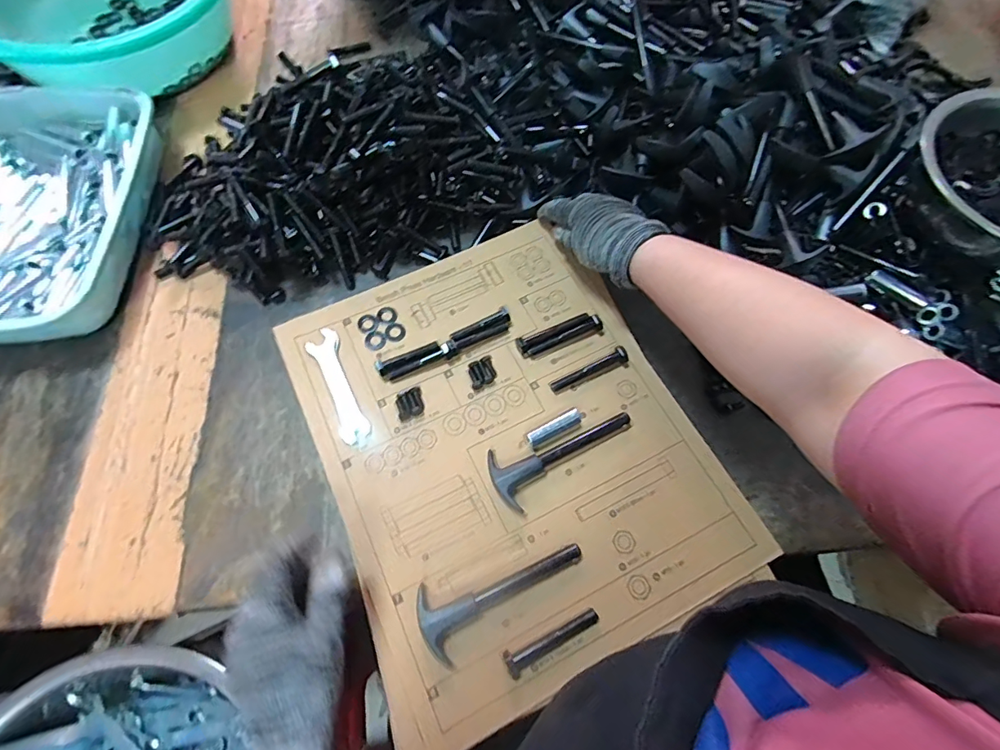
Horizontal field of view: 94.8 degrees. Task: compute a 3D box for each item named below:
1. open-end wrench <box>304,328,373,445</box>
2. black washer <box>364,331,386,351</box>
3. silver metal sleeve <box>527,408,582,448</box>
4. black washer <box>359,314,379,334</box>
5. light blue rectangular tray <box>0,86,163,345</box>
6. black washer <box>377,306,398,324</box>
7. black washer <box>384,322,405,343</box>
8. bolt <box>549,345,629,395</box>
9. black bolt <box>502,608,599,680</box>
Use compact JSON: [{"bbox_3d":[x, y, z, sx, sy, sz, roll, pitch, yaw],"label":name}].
[{"bbox_3d":[-0.146,0.008,0.418,0.028,0.006,0.112,-25,71,-9],"label":"open-end wrench"},{"bbox_3d":[-0.118,-0.033,0.436,0.020,0.004,0.020,0,69,1],"label":"black washer"},{"bbox_3d":[0.048,0.046,0.396,0.053,0.018,0.014,-29,71,-10],"label":"silver metal sleeve"},{"bbox_3d":[-0.127,-0.050,0.442,0.019,0.004,0.019,0,69,1],"label":"black washer"},{"bbox_3d":[-0.514,-0.181,0.497,0.236,0.066,0.321,-2,69,0],"label":"light blue rectangular tray"},{"bbox_3d":[-0.110,-0.058,0.446,0.018,0.004,0.020,-34,72,-12],"label":"black washer"},{"bbox_3d":[-0.100,-0.041,0.440,0.019,0.004,0.020,0,69,1],"label":"black washer"},{"bbox_3d":[0.081,-0.004,0.417,0.073,0.014,0.014,-24,70,-8],"label":"bolt"},{"bbox_3d":[0.040,0.196,0.337,0.074,0.019,0.018,-24,70,-8],"label":"black bolt"}]

